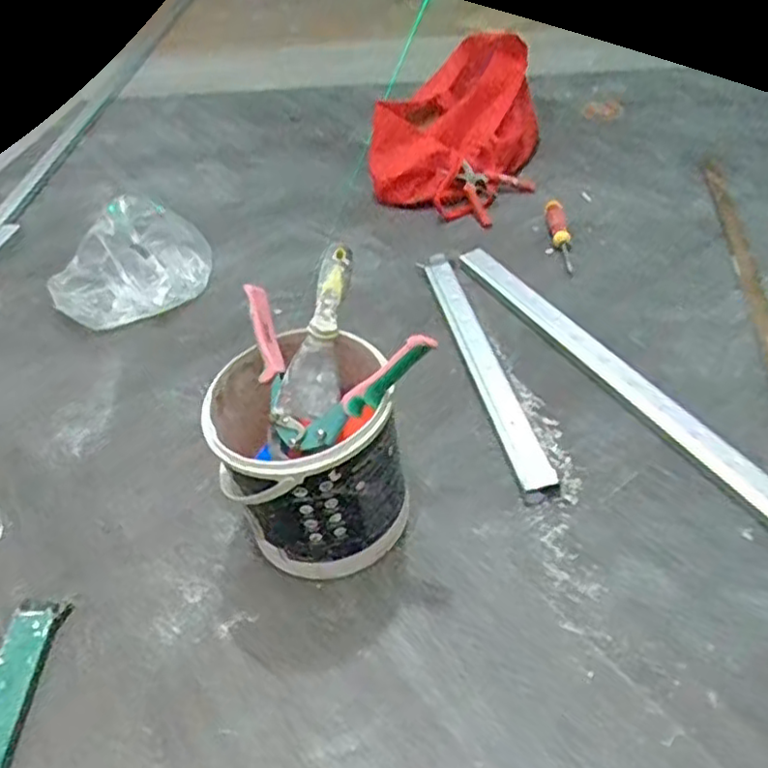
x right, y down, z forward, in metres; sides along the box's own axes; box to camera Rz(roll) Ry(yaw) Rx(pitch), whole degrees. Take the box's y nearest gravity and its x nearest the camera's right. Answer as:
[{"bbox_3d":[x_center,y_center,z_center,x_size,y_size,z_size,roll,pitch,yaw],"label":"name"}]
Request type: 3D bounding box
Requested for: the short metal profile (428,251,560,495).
[{"bbox_3d":[0.128,-0.039,0.914,0.049,0.019,0.448,-13,44,-6],"label":"short metal profile"}]

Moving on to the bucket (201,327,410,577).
[{"bbox_3d":[-0.074,0.076,0.708,0.170,0.200,0.184,-4,44,3],"label":"bucket"}]

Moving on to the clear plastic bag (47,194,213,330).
[{"bbox_3d":[-0.405,-0.194,1.088,0.247,0.092,0.202,-21,46,-15],"label":"clear plastic bag"}]

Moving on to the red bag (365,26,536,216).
[{"bbox_3d":[0.134,-0.499,1.263,0.280,0.210,0.466,3,45,10],"label":"red bag"}]

